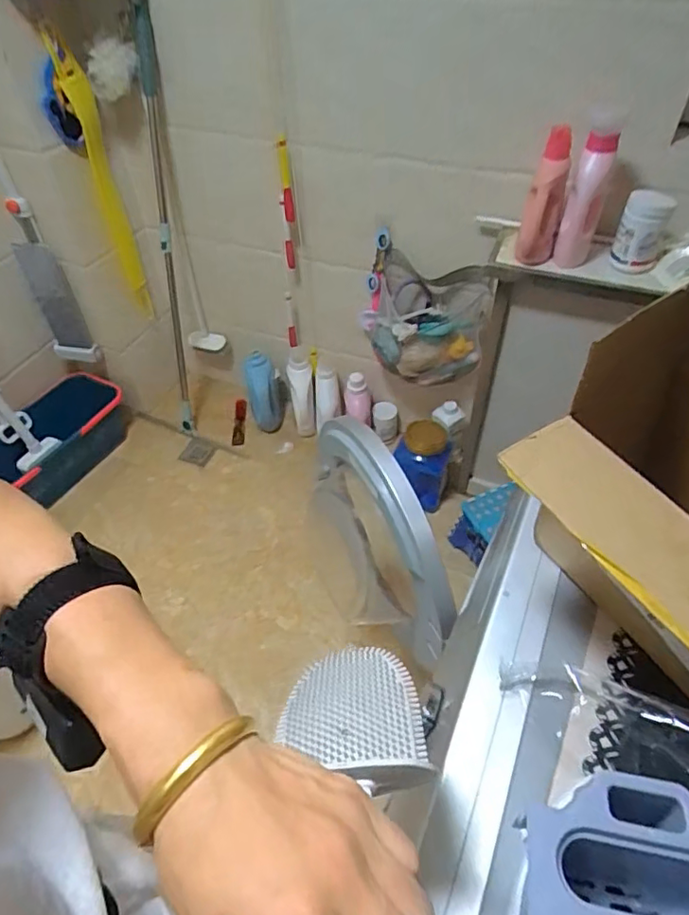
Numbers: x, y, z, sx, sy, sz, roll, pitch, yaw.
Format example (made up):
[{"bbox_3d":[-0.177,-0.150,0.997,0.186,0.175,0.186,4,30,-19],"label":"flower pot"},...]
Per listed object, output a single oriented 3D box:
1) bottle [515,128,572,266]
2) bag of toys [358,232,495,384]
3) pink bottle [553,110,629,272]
[{"bbox_3d":[0.392,-0.497,1.080,0.072,0.223,0.091,16,51,16],"label":"bottle"},{"bbox_3d":[0.208,-0.358,1.488,0.322,0.323,0.230,4,49,6],"label":"bag of toys"},{"bbox_3d":[0.460,-0.496,1.051,0.068,0.259,0.050,20,53,19],"label":"pink bottle"}]

